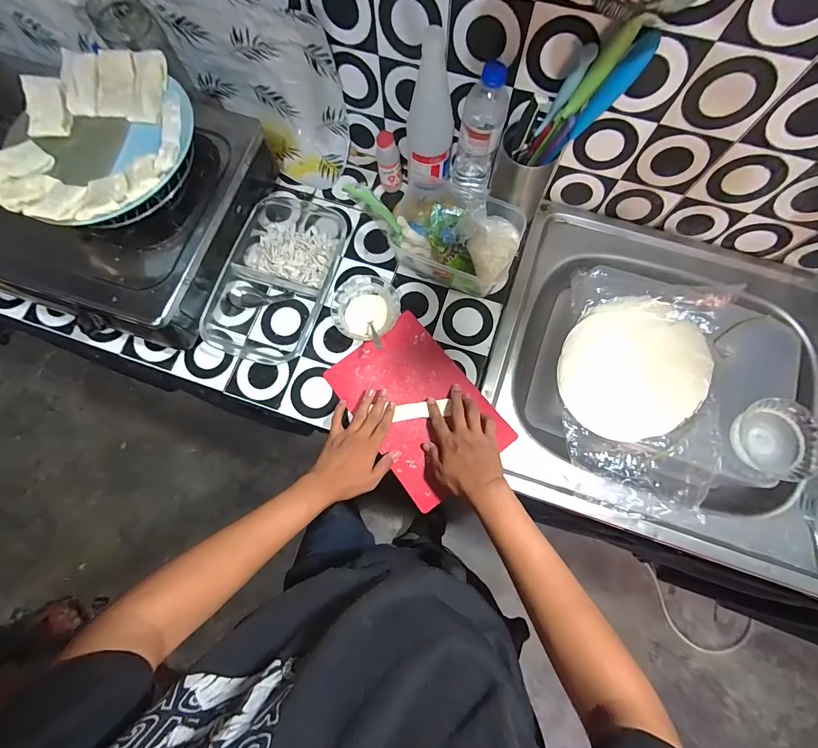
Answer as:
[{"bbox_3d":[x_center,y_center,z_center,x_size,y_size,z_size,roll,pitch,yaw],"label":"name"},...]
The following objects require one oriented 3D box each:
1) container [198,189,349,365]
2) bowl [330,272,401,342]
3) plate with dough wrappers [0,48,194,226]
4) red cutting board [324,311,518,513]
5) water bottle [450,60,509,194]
[{"bbox_3d":[-0.221,-0.178,0.652,0.178,0.044,0.316,16,77,5],"label":"container"},{"bbox_3d":[-0.070,-0.108,0.625,0.108,0.045,0.110,0,76,1],"label":"bowl"},{"bbox_3d":[-0.445,-0.334,0.532,0.268,0.045,0.275,0,76,1],"label":"plate with dough wrappers"},{"bbox_3d":[0.012,0.047,0.599,0.184,0.015,0.271,-37,74,-6],"label":"red cutting board"},{"bbox_3d":[0.107,-0.368,0.572,0.064,0.202,0.062,9,76,4],"label":"water bottle"}]

